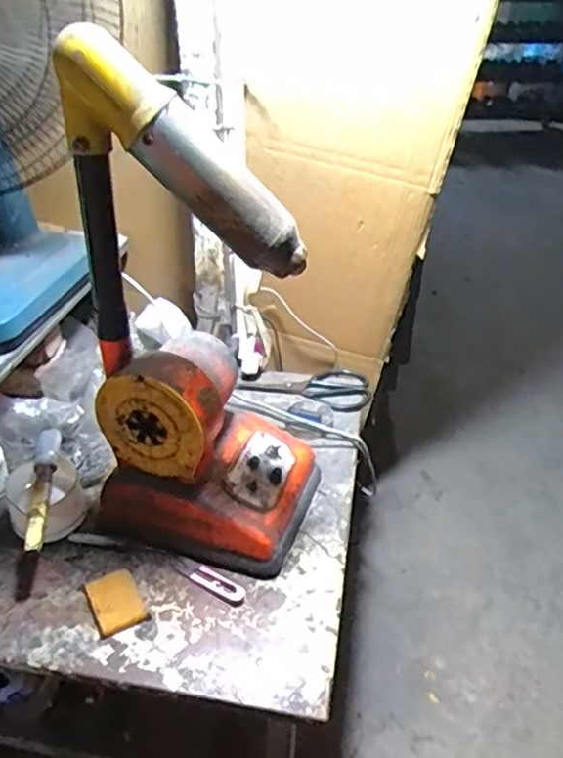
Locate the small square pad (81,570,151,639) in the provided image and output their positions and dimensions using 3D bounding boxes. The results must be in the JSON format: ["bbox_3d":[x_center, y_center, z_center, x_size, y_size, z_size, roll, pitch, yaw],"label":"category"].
[{"bbox_3d":[-0.180,0.242,0.649,0.051,0.008,0.073,-19,41,-26],"label":"small square pad"}]

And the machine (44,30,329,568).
[{"bbox_3d":[-0.081,-0.042,0.626,0.228,0.498,0.181,12,37,14],"label":"machine"}]

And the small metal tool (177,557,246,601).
[{"bbox_3d":[-0.081,0.229,0.682,0.087,0.004,0.023,20,40,23],"label":"small metal tool"}]

